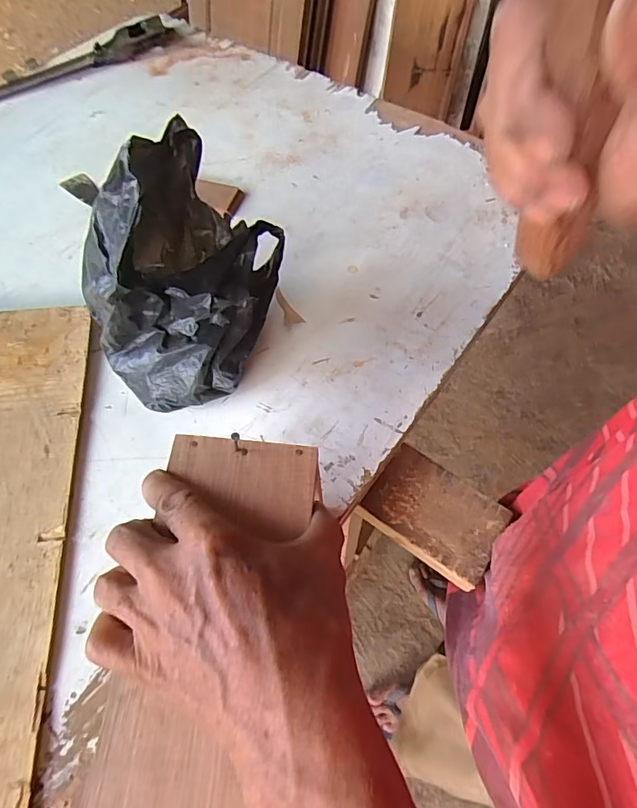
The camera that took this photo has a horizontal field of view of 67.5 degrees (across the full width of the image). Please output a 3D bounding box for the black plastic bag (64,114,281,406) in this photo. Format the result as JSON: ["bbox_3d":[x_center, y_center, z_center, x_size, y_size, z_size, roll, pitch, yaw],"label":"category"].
[{"bbox_3d":[-0.144,-0.124,0.450,0.163,0.201,0.182,17,62,10],"label":"black plastic bag"}]

